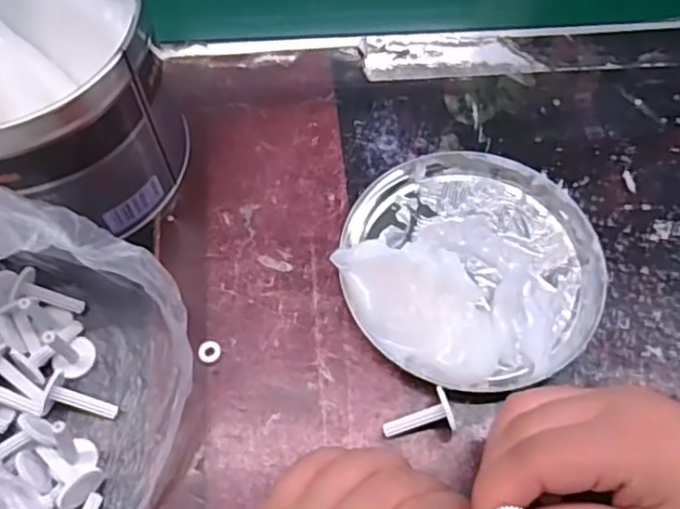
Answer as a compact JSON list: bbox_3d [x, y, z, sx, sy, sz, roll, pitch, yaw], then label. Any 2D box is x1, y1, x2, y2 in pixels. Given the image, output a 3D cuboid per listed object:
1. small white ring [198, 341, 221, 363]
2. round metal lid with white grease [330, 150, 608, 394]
[{"bbox_3d":[-0.062,0.047,0.305,0.010,0.004,0.011,9,63,4],"label":"small white ring"},{"bbox_3d":[0.065,0.001,0.317,0.125,0.027,0.129,0,63,-1],"label":"round metal lid with white grease"}]

